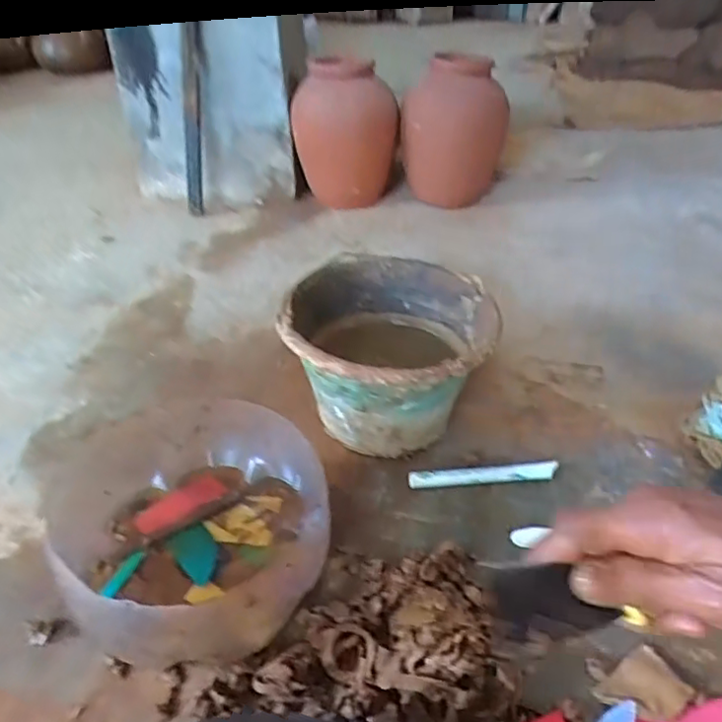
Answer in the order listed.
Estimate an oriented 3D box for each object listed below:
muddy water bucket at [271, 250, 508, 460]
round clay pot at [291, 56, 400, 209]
[{"bbox_3d":[0.030,0.007,0.766,0.237,0.175,0.239,1,36,-1],"label":"muddy water bucket"},{"bbox_3d":[-0.036,-0.517,1.431,0.230,0.309,0.244,1,36,-1],"label":"round clay pot"}]

